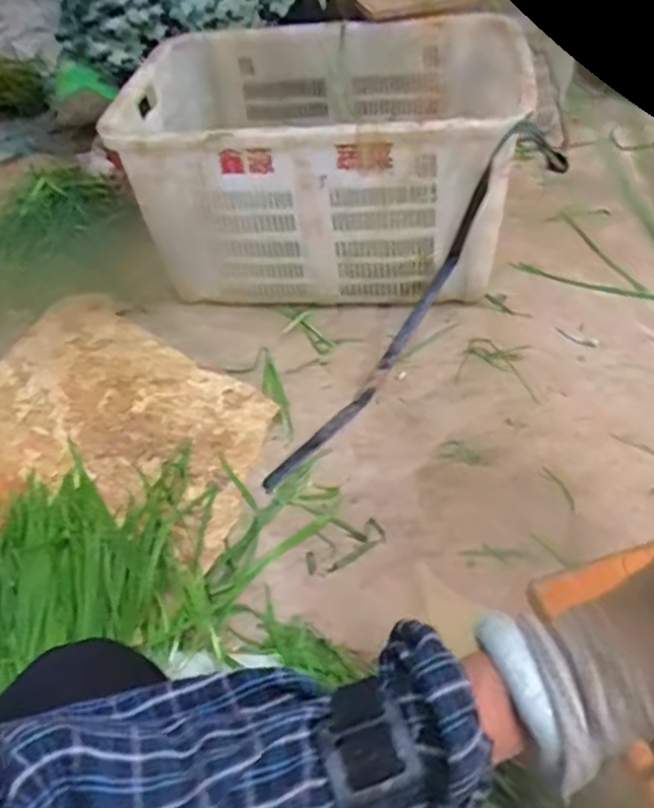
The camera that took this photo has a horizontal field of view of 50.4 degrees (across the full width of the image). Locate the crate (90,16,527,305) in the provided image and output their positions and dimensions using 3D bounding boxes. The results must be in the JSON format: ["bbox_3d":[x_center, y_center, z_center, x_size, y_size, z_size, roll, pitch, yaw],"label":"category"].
[{"bbox_3d":[0.014,-0.443,1.273,0.654,0.339,0.464,-2,47,5],"label":"crate"}]

